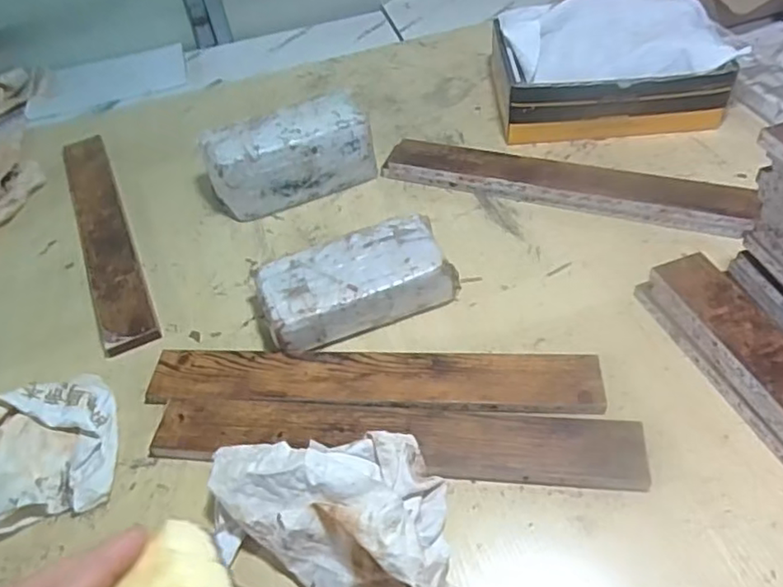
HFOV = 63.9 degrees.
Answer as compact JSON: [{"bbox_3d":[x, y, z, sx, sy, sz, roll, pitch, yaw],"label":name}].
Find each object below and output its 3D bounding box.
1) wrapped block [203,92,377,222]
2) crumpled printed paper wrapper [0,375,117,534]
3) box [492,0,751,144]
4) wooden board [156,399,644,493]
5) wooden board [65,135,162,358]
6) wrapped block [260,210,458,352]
[{"bbox_3d":[-0.140,-0.185,0.853,0.217,0.103,0.091,-22,50,-15],"label":"wrapped block"},{"bbox_3d":[-0.345,0.145,0.602,0.143,0.054,0.143,-17,49,-11],"label":"crumpled printed paper wrapper"},{"bbox_3d":[0.311,-0.335,0.923,0.309,0.134,0.206,-1,48,4],"label":"box"},{"bbox_3d":[-0.001,0.132,0.589,0.455,0.013,0.070,2,48,6],"label":"wooden board"},{"bbox_3d":[-0.389,-0.092,0.848,0.061,0.020,0.457,-21,50,-15],"label":"wooden board"},{"bbox_3d":[-0.040,-0.014,0.701,0.203,0.052,0.102,-17,49,-11],"label":"wrapped block"}]

